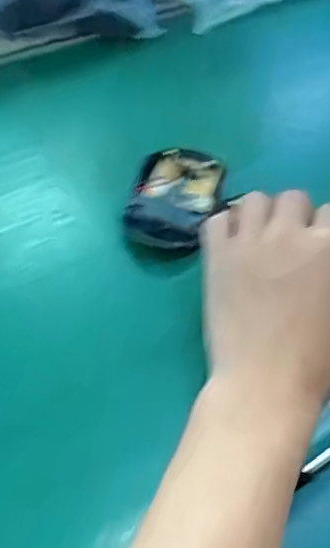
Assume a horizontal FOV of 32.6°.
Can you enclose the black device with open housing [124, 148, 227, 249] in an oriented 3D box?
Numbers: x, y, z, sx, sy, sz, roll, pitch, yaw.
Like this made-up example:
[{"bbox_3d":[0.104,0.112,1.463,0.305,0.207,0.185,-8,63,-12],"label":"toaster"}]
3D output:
[{"bbox_3d":[0.007,-0.056,0.377,0.055,0.021,0.093,14,52,6],"label":"black device with open housing"}]

